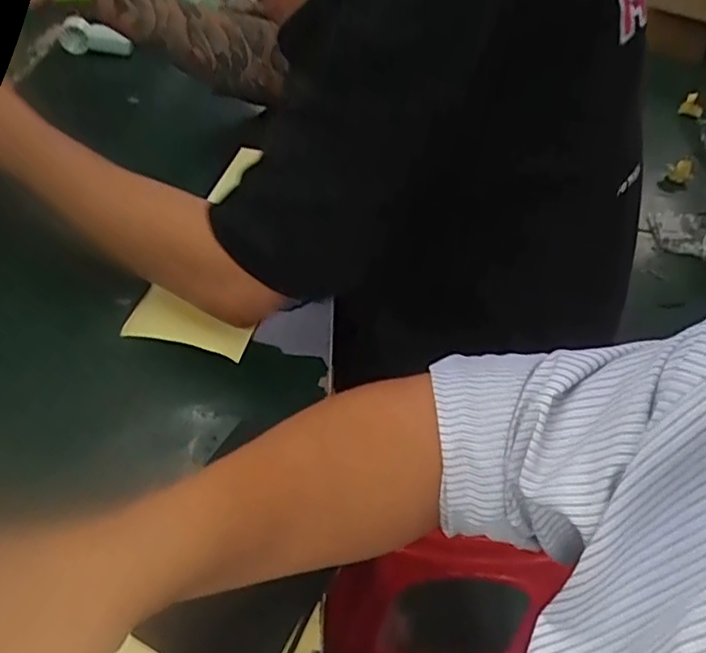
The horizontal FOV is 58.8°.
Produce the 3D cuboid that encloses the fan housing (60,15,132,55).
[{"bbox_3d":[-0.352,-0.394,0.854,0.087,0.042,0.018,3,43,-5],"label":"fan housing"}]

